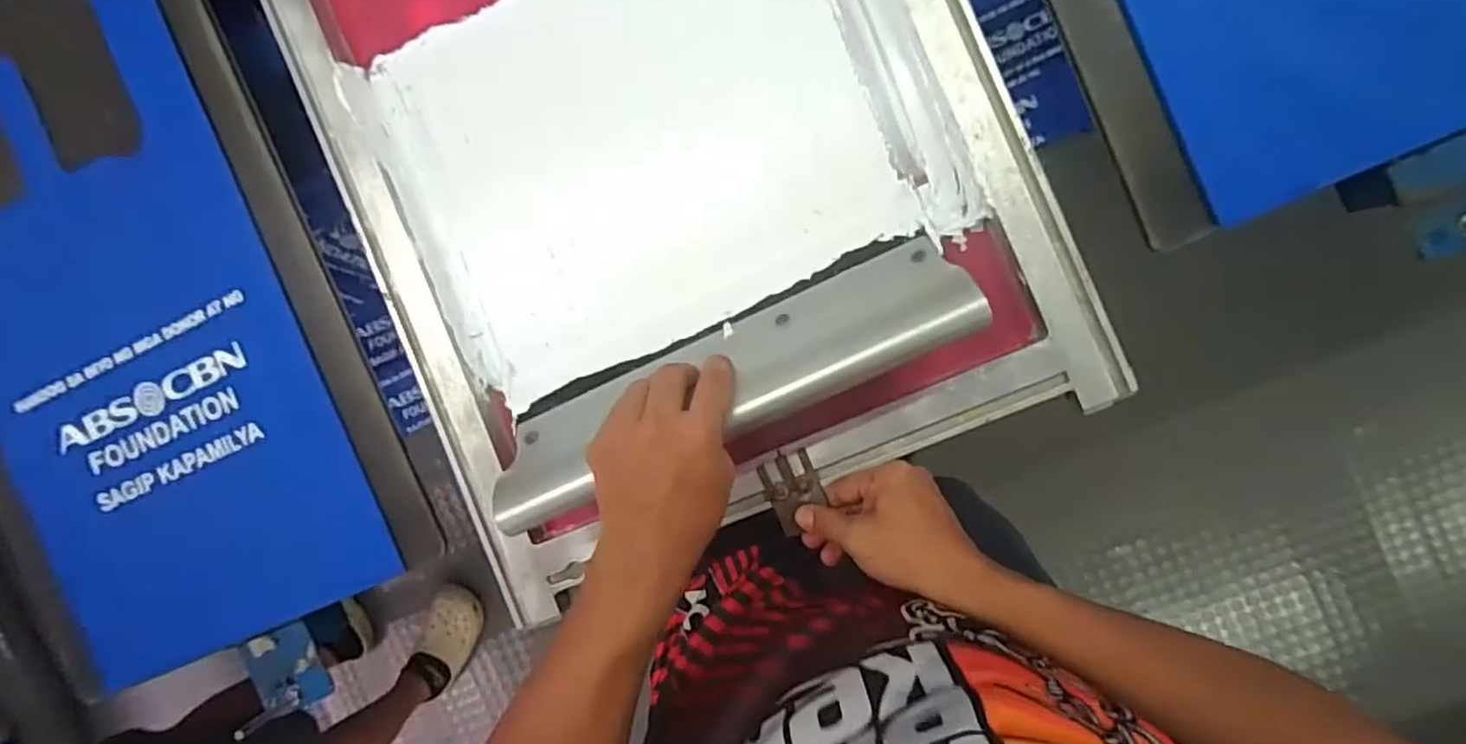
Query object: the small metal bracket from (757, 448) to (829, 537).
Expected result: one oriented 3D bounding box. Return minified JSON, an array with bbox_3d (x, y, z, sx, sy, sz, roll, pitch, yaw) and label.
[{"bbox_3d":[0.044,0.087,0.494,0.040,0.008,0.053,-27,87,9],"label":"small metal bracket"}]

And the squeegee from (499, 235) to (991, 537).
[{"bbox_3d":[-0.005,0.008,0.466,0.331,0.136,0.035,-23,126,13],"label":"squeegee"}]

